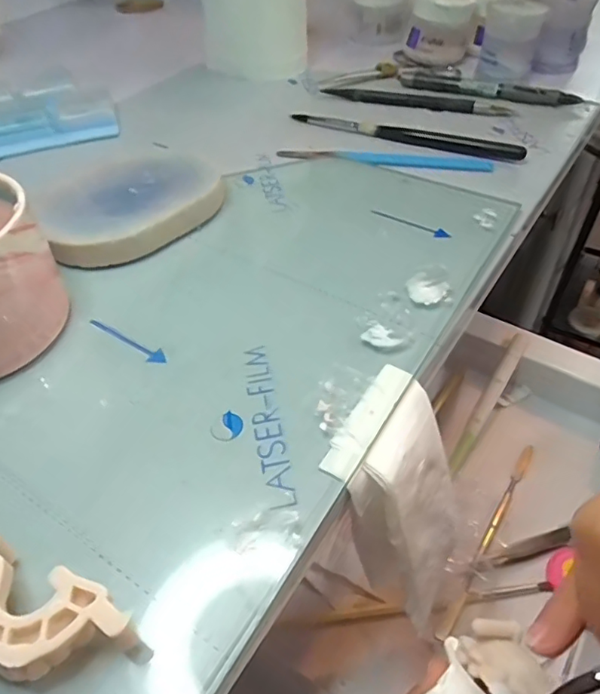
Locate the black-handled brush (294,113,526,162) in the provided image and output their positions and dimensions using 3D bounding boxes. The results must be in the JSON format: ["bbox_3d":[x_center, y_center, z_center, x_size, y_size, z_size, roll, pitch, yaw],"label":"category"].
[{"bbox_3d":[0.069,-0.147,0.371,0.163,0.009,0.013,20,51,19],"label":"black-handled brush"}]

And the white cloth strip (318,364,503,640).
[{"bbox_3d":[0.056,0.078,0.242,0.032,0.139,0.064,-8,42,27],"label":"white cloth strip"}]

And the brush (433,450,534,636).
[{"bbox_3d":[0.127,0.121,0.358,0.008,0.010,0.157,27,53,24],"label":"brush"}]

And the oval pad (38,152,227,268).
[{"bbox_3d":[-0.095,-0.084,0.311,0.101,0.017,0.094,-23,51,-19],"label":"oval pad"}]

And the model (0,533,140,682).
[{"bbox_3d":[-0.076,0.079,0.156,0.054,0.021,0.027,18,50,17],"label":"model"}]

